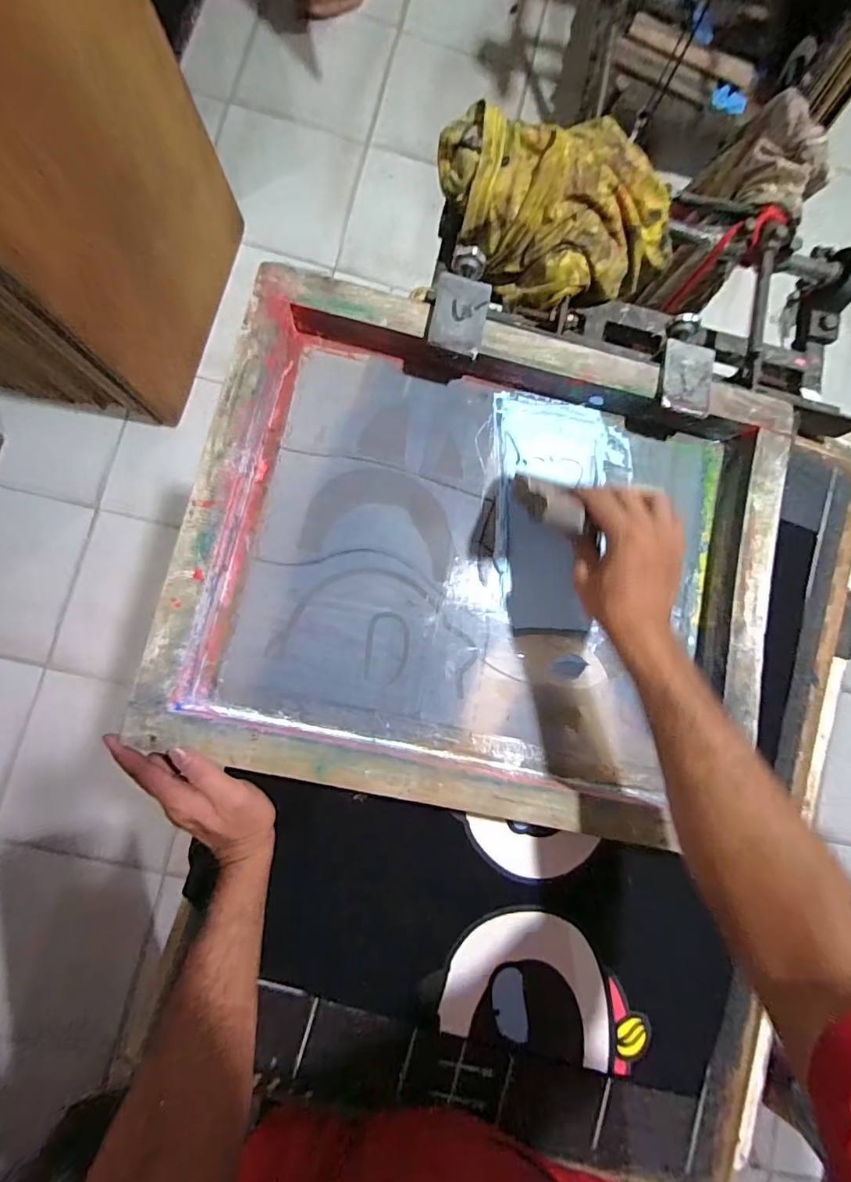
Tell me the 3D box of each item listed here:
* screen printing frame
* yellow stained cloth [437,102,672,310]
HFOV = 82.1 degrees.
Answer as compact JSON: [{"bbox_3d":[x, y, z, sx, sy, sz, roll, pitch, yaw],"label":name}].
[{"bbox_3d":[0.067,-0.035,0.487,0.560,0.055,0.464,12,82,-5],"label":"screen printing frame"},{"bbox_3d":[0.135,-0.427,0.530,0.173,0.105,0.250,-40,89,-9],"label":"yellow stained cloth"}]

